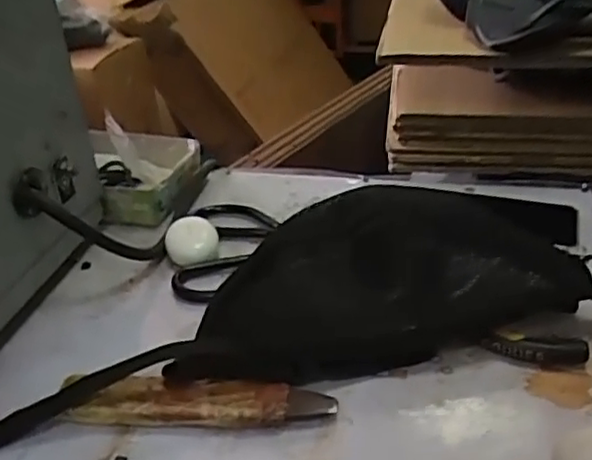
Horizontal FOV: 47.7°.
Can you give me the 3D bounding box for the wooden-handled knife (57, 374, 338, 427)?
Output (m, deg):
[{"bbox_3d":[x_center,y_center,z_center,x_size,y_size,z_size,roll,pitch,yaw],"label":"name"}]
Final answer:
[{"bbox_3d":[-0.066,0.115,0.443,0.180,0.021,0.034,1,32,6],"label":"wooden-handled knife"}]

